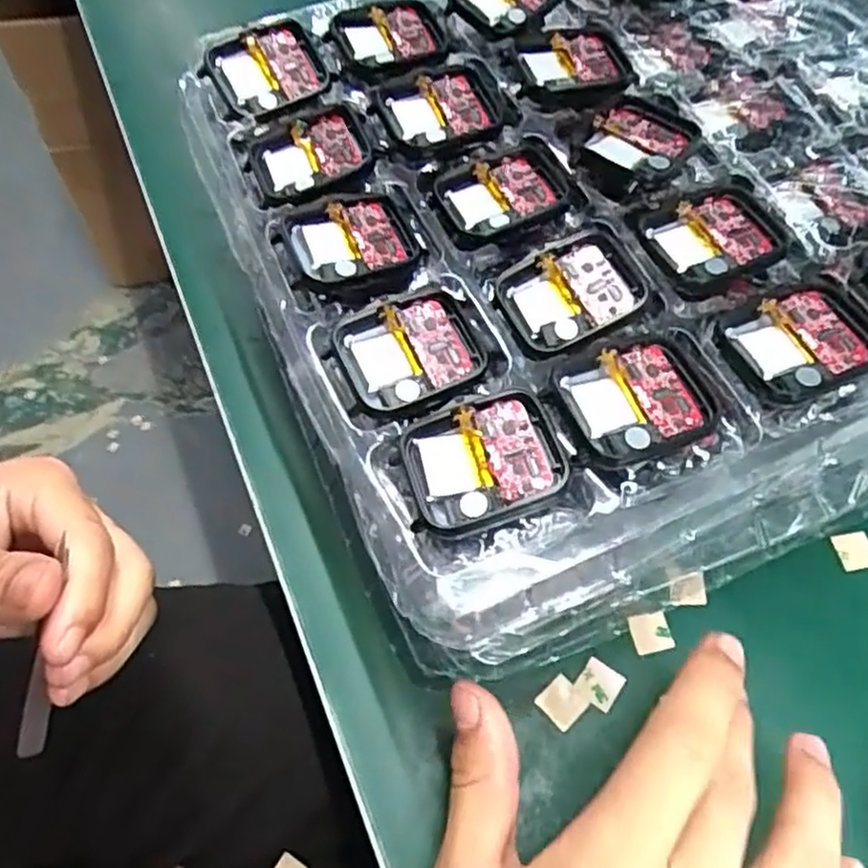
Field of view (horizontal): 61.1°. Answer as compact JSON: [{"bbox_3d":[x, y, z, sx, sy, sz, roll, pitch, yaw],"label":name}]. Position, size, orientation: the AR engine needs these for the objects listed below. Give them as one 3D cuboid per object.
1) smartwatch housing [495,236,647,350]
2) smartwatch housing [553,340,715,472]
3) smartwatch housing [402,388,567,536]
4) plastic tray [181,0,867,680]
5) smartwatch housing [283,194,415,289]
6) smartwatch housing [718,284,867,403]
[{"bbox_3d":[0.045,-0.046,0.240,0.040,0.012,0.037,-19,62,-12],"label":"smartwatch housing"},{"bbox_3d":[0.060,-0.009,0.216,0.044,0.005,0.038,-14,61,-9],"label":"smartwatch housing"},{"bbox_3d":[0.014,0.008,0.208,0.044,0.009,0.036,-13,61,-8],"label":"smartwatch housing"},{"bbox_3d":[0.077,-0.076,0.313,0.300,0.118,0.265,-20,62,-12],"label":"plastic tray"},{"bbox_3d":[-0.028,-0.066,0.255,0.042,0.007,0.037,-17,61,-10],"label":"smartwatch housing"},{"bbox_3d":[0.114,-0.028,0.230,0.044,0.009,0.036,-23,62,-13],"label":"smartwatch housing"}]

